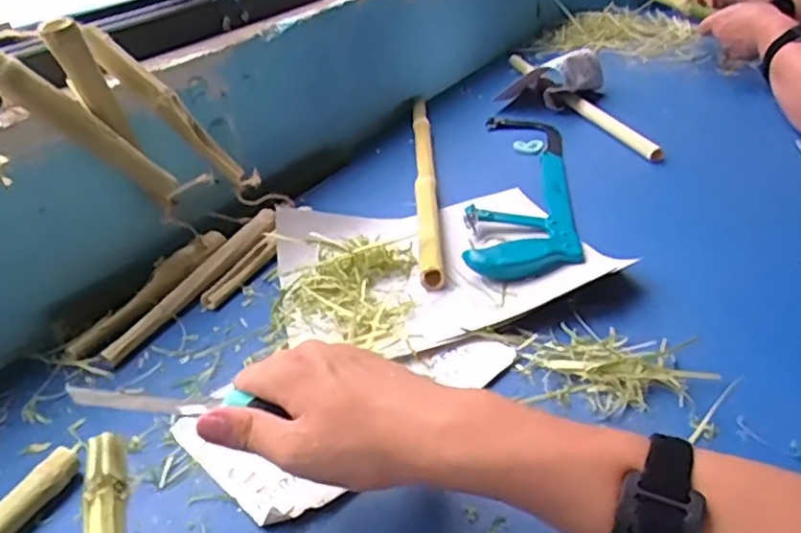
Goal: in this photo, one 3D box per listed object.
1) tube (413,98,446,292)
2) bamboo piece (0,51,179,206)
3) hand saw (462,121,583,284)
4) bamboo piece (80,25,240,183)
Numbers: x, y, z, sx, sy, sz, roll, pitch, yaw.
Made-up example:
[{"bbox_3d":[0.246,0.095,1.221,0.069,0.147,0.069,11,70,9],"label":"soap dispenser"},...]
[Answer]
[{"bbox_3d":[0.029,-0.116,0.798,0.024,0.022,0.482,-5,31,3],"label":"tube"},{"bbox_3d":[-0.260,-0.113,0.556,0.029,0.166,0.025,-42,31,14],"label":"bamboo piece"},{"bbox_3d":[0.139,-0.107,0.766,0.110,0.024,0.399,-1,32,10],"label":"hand saw"},{"bbox_3d":[-0.214,-0.148,0.614,0.022,0.182,0.023,-34,25,23],"label":"bamboo piece"}]

